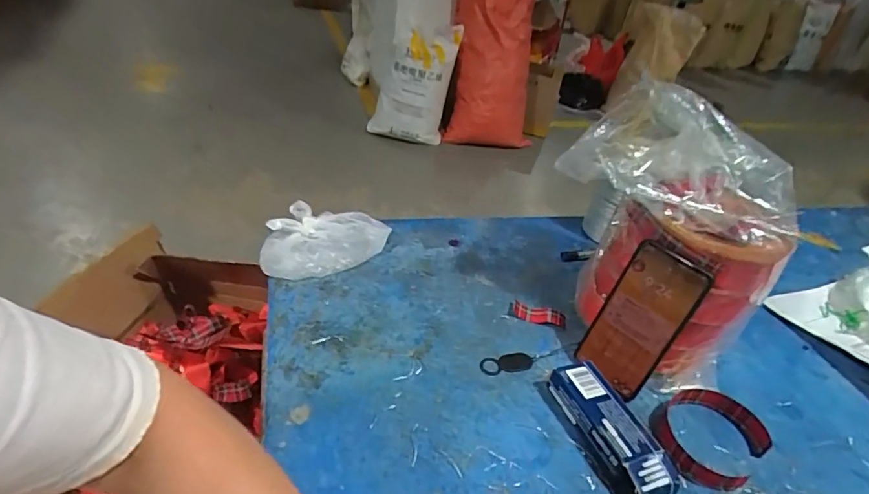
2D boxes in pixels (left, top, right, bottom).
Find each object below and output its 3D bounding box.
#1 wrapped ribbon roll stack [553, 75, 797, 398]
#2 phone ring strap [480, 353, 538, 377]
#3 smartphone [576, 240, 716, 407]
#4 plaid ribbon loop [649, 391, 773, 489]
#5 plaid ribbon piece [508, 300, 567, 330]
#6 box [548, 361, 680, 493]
[{"bbox_3d":[0.273,-0.023,0.568,0.227,0.270,0.202,33,43,31],"label":"wrapped ribbon roll stack"},{"bbox_3d":[0.083,0.132,0.552,0.066,0.004,0.025,-6,38,-18],"label":"phone ring strap"},{"bbox_3d":[0.213,0.077,0.513,0.013,0.156,0.075,-3,34,-41],"label":"smartphone"},{"bbox_3d":[0.273,0.187,0.493,0.119,0.022,0.095,-22,45,-34],"label":"plaid ribbon loop"},{"bbox_3d":[0.129,0.083,0.613,0.071,0.013,0.024,18,37,14],"label":"plaid ribbon piece"},{"bbox_3d":[0.169,0.178,0.475,0.058,0.035,0.135,-7,38,-19],"label":"box"}]

